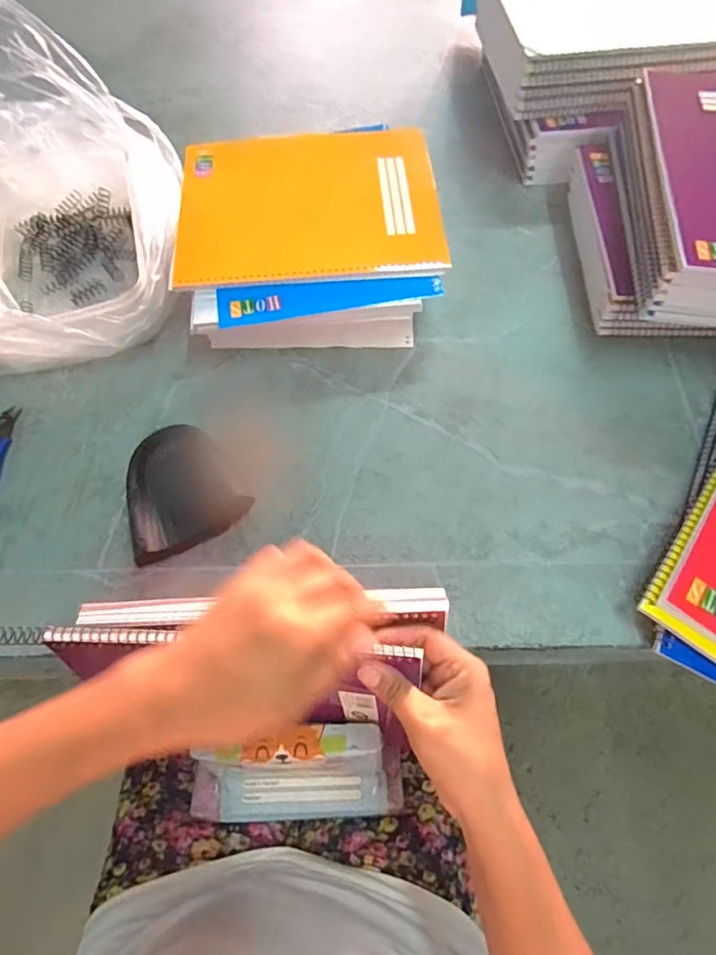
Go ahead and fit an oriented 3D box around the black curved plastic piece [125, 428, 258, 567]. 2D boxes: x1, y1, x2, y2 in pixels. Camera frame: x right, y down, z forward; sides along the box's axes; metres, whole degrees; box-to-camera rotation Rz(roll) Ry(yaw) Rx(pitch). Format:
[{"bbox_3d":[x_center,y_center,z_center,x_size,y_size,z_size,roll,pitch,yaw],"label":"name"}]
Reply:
[{"bbox_3d":[-0.150,0.007,0.419,0.089,0.027,0.101,-26,69,-10],"label":"black curved plastic piece"}]

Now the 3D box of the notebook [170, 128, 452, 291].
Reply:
[{"bbox_3d":[-0.048,-0.267,0.500,0.250,0.019,0.201,-6,65,-1],"label":"notebook"}]

